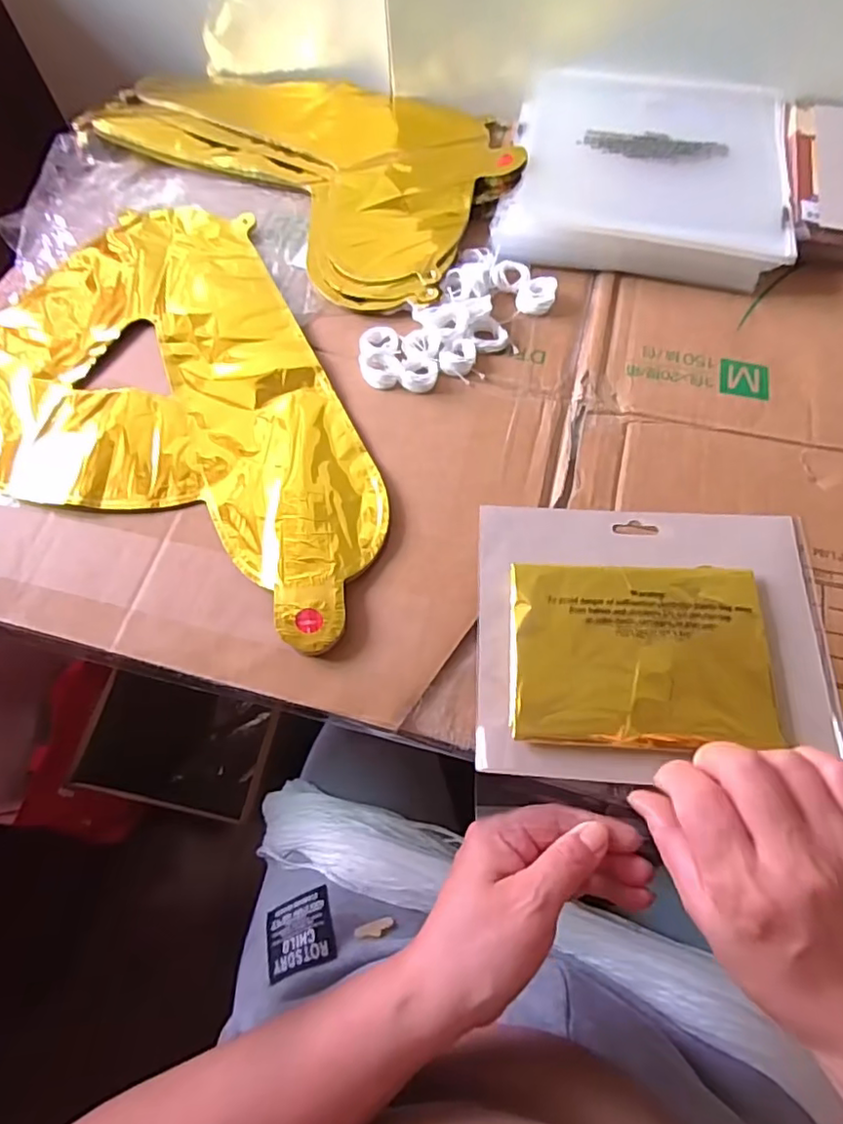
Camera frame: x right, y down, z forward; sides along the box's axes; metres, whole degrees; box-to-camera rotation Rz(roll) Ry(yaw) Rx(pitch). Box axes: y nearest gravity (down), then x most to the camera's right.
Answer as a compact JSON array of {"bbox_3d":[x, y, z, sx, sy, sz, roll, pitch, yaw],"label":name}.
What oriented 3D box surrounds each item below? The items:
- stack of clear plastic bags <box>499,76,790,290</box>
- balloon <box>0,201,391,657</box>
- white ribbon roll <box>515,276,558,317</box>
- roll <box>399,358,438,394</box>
[{"bbox_3d":[0.185,-0.329,0.507,0.213,0.032,0.234,9,65,7],"label":"stack of clear plastic bags"},{"bbox_3d":[-0.218,-0.126,0.438,0.387,0.014,0.366,1,64,3],"label":"balloon"},{"bbox_3d":[0.087,-0.203,0.462,0.029,0.010,0.029,9,65,7],"label":"white ribbon roll"},{"bbox_3d":[-0.002,-0.133,0.430,0.026,0.011,0.028,-1,64,2],"label":"roll"}]

